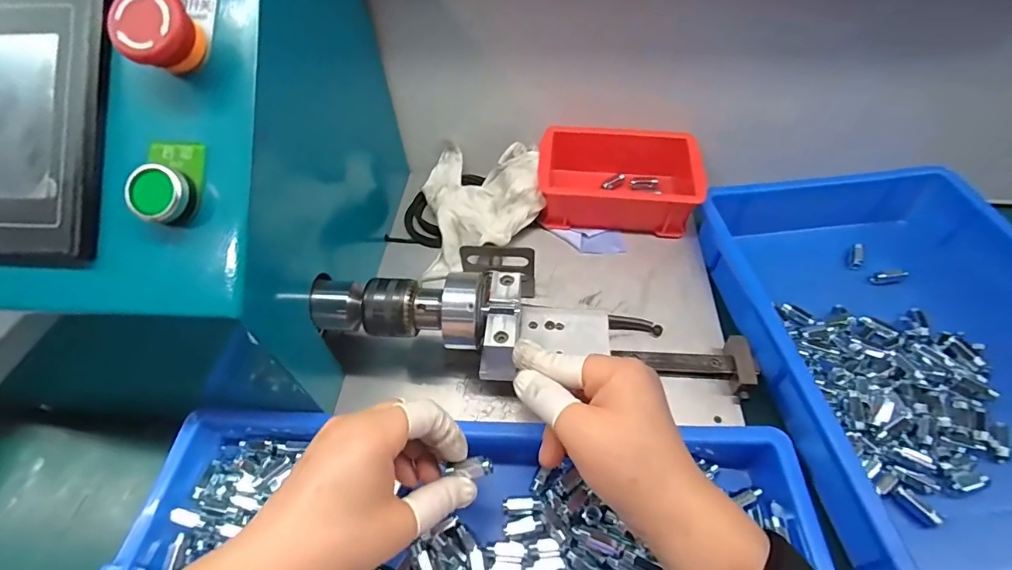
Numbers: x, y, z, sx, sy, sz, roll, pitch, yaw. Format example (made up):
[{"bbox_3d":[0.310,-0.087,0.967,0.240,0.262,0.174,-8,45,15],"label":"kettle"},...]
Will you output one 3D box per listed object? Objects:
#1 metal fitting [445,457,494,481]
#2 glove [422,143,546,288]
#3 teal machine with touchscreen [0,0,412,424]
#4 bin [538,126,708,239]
[{"bbox_3d":[-0.022,0.108,0.274,0.029,0.005,0.011,-6,51,6],"label":"metal fitting"},{"bbox_3d":[-0.025,-0.089,0.457,0.117,0.048,0.155,-5,52,-1],"label":"glove"},{"bbox_3d":[-0.268,-0.094,0.357,0.291,0.259,0.302,3,52,5],"label":"teal machine with touchscreen"},{"bbox_3d":[0.108,-0.102,0.457,0.146,0.059,0.093,6,53,7],"label":"bin"}]

